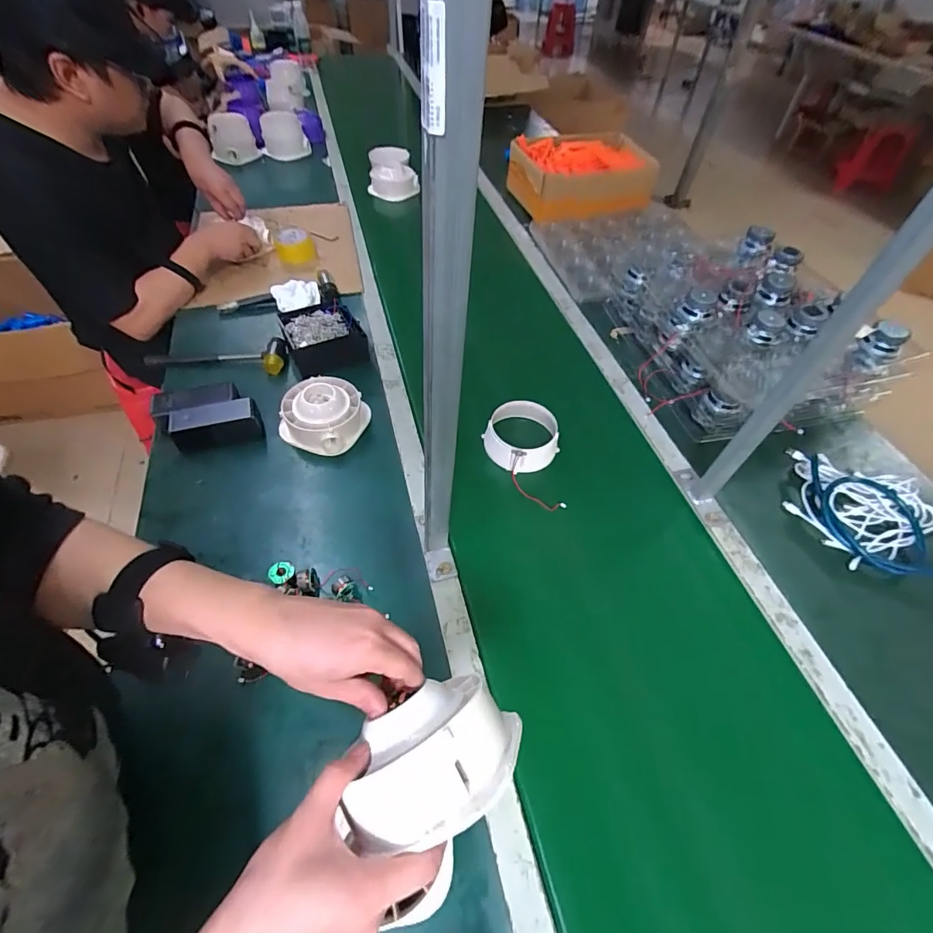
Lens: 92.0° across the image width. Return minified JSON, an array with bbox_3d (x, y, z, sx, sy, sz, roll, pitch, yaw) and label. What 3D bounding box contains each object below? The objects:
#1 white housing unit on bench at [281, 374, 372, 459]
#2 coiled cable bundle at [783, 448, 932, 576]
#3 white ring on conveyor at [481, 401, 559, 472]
[{"bbox_3d":[-0.249,-0.090,0.785,0.135,0.075,0.126,14,53,7],"label":"white housing unit on bench"},{"bbox_3d":[0.658,0.078,0.710,0.257,0.050,0.193,19,54,11],"label":"coiled cable bundle"},{"bbox_3d":[0.098,-0.051,0.783,0.107,0.071,0.120,-28,59,-22],"label":"white ring on conveyor"}]

